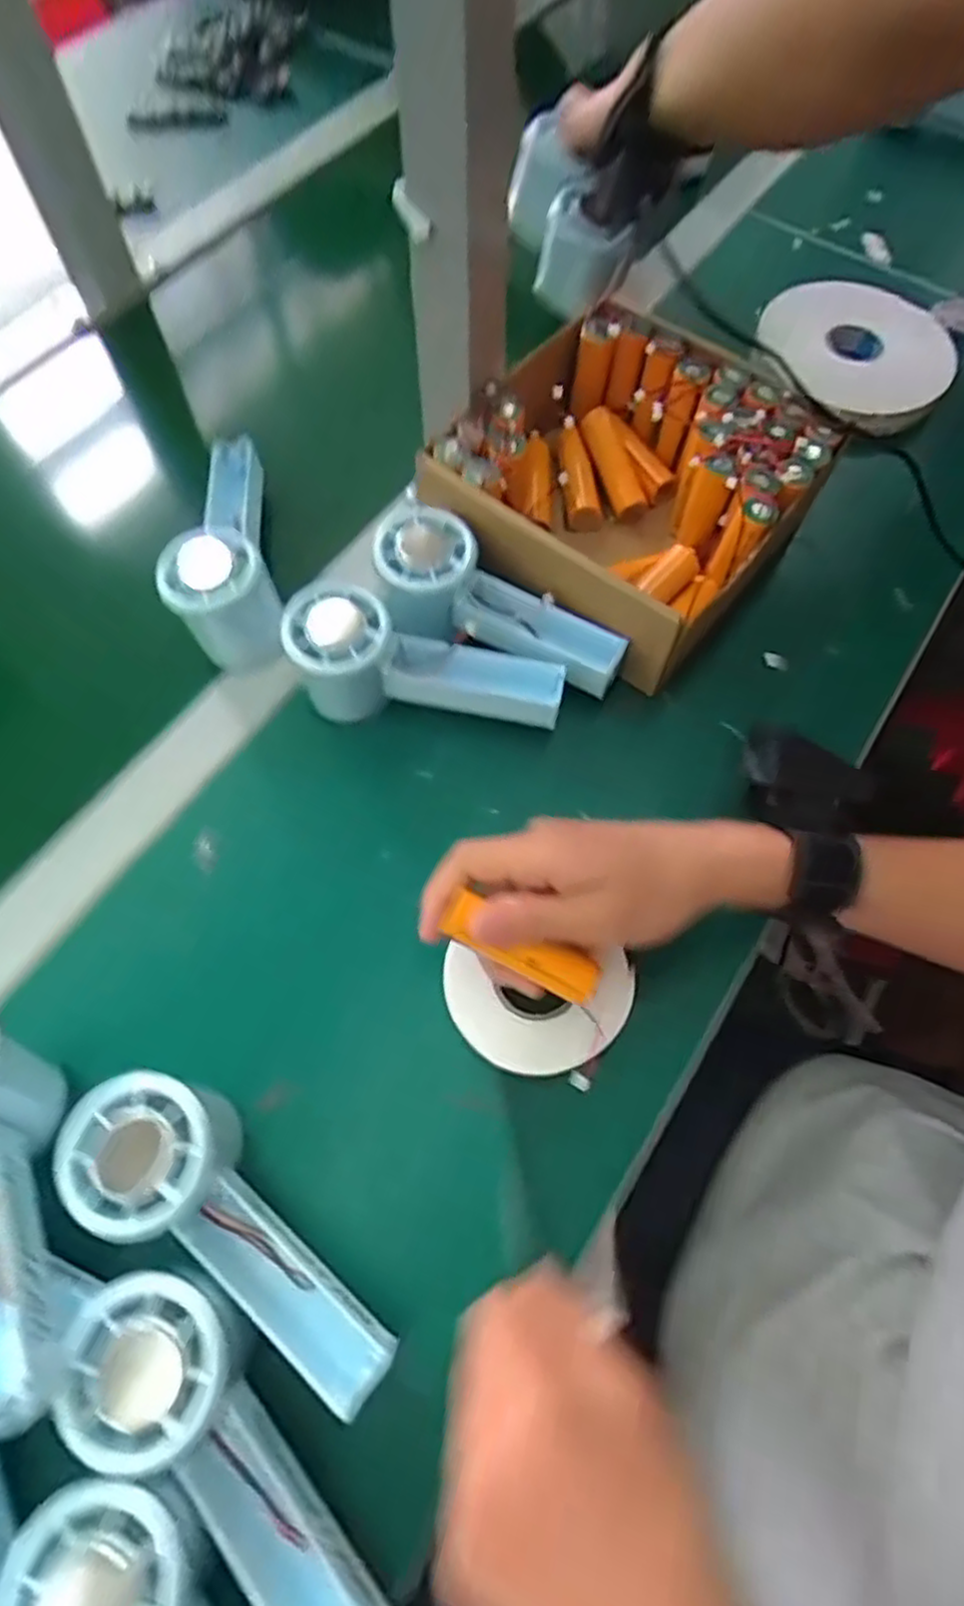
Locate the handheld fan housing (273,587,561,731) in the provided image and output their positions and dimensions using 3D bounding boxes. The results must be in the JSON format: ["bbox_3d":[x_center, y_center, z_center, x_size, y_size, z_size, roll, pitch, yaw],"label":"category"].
[{"bbox_3d":[-0.034,-0.070,0.405,0.147,0.057,0.055,14,66,-10],"label":"handheld fan housing"}]

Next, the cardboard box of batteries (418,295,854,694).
[{"bbox_3d":[0.087,-0.194,0.448,0.191,0.074,0.207,35,70,13],"label":"cardboard box of batteries"}]

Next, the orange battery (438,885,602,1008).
[{"bbox_3d":[0.019,0.065,0.320,0.072,0.014,0.021,29,69,-4],"label":"orange battery"}]

